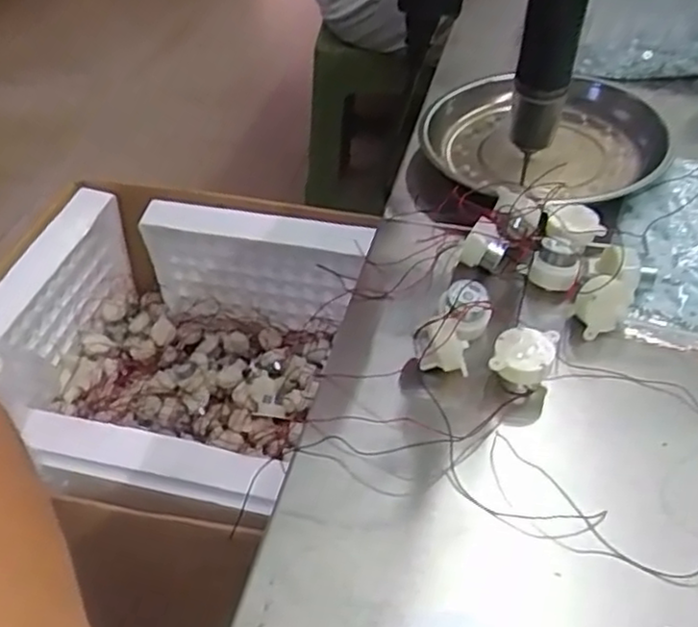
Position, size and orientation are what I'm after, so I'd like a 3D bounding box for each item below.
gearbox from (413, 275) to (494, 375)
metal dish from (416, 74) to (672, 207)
[{"bbox_3d":[0.061,0.008,0.420,0.030,0.035,0.053,17,48,19],"label":"gearbox"},{"bbox_3d":[0.151,-0.137,0.571,0.165,0.046,0.182,-24,49,-20],"label":"metal dish"}]

